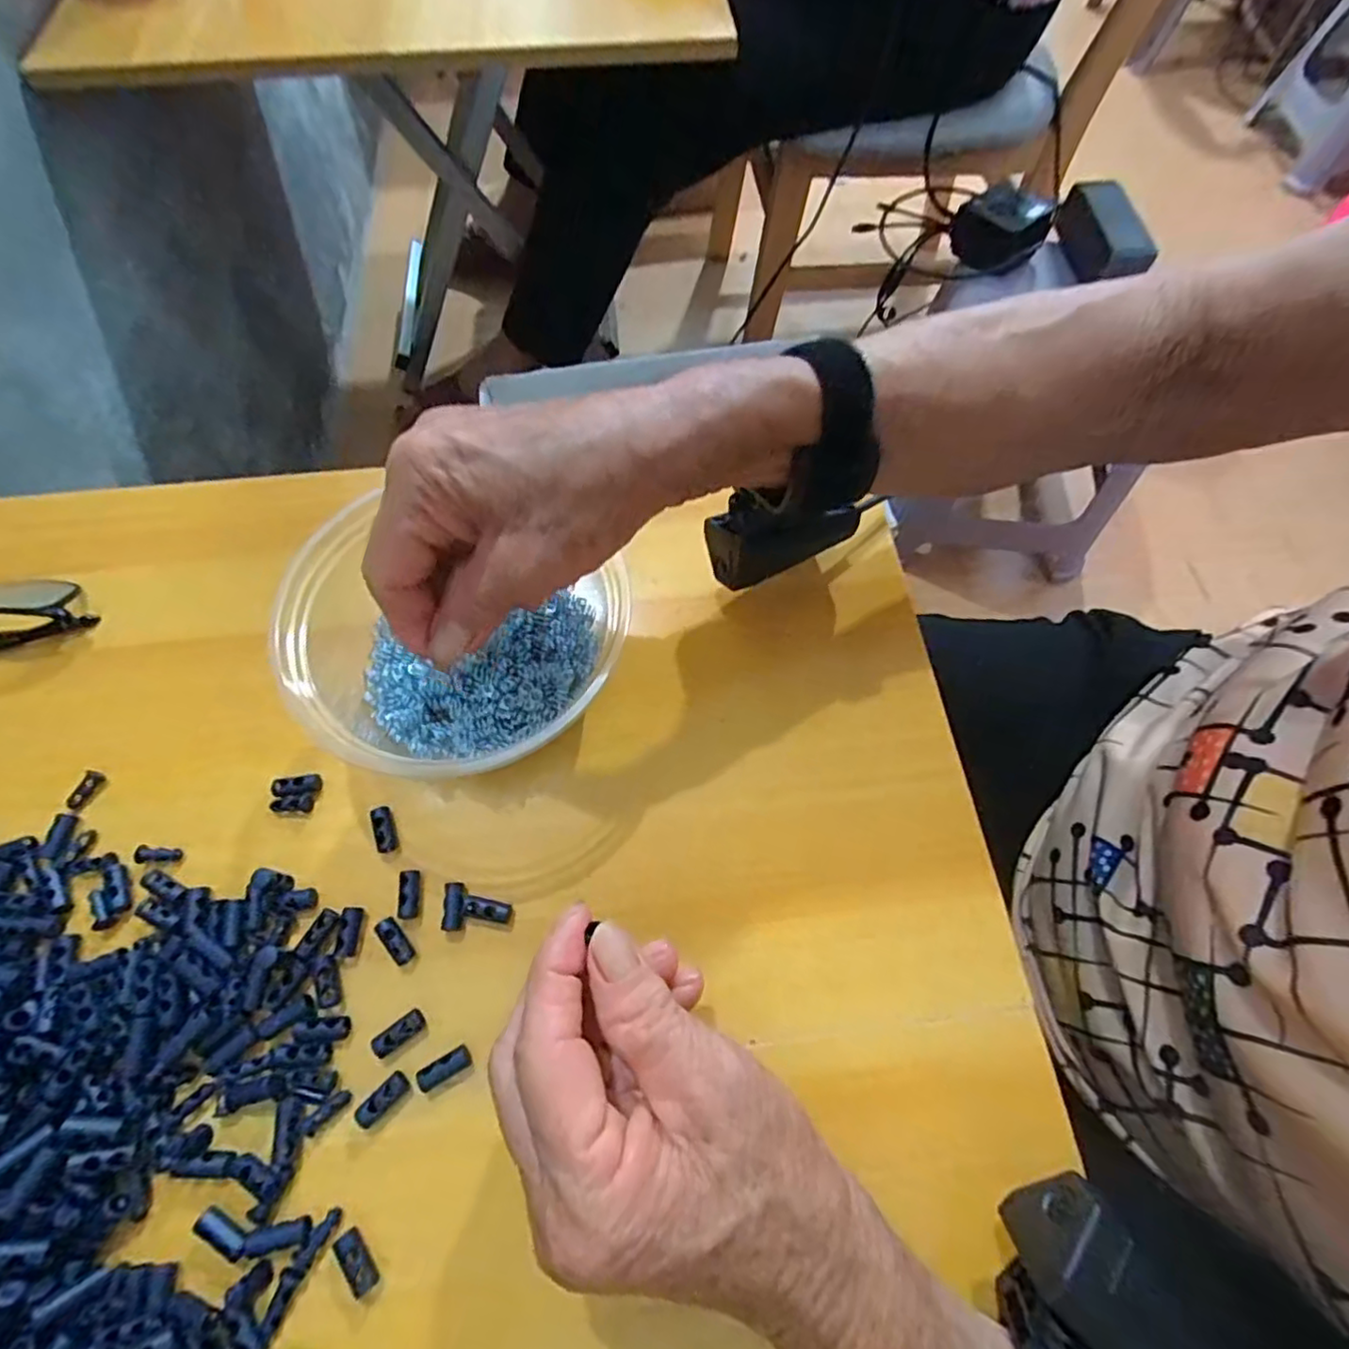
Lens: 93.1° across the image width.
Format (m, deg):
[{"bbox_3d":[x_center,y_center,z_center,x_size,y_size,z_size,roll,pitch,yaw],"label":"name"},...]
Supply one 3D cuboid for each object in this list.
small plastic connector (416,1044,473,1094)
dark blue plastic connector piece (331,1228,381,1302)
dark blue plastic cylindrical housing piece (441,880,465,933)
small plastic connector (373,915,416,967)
[{"bbox_3d":[-0.084,0.144,0.233,0.019,0.004,0.008,-28,69,-13],"label":"small plastic connector"},{"bbox_3d":[-0.105,0.194,0.211,0.009,0.004,0.019,-35,70,-16],"label":"dark blue plastic connector piece"},{"bbox_3d":[-0.088,0.093,0.257,0.009,0.007,0.019,-3,65,-2],"label":"dark blue plastic cylindrical housing piece"},{"bbox_3d":[-0.110,0.105,0.252,0.008,0.004,0.019,-36,83,-16],"label":"small plastic connector"}]

